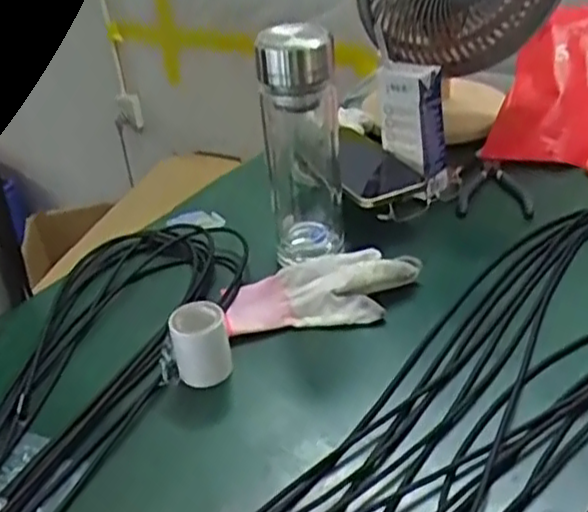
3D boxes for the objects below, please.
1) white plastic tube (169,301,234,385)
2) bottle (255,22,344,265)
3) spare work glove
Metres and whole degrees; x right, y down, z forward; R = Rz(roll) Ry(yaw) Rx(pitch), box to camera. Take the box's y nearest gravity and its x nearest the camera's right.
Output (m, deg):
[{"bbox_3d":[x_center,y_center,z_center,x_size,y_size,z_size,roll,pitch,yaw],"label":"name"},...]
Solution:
[{"bbox_3d":[-0.070,0.063,0.529,0.041,0.044,0.038,-10,32,-6],"label":"white plastic tube"},{"bbox_3d":[0.006,-0.101,0.623,0.064,0.194,0.058,-7,32,-2],"label":"bottle"},{"bbox_3d":[0.025,0.023,0.613,0.164,0.029,0.087,-7,32,-2],"label":"spare work glove"}]

